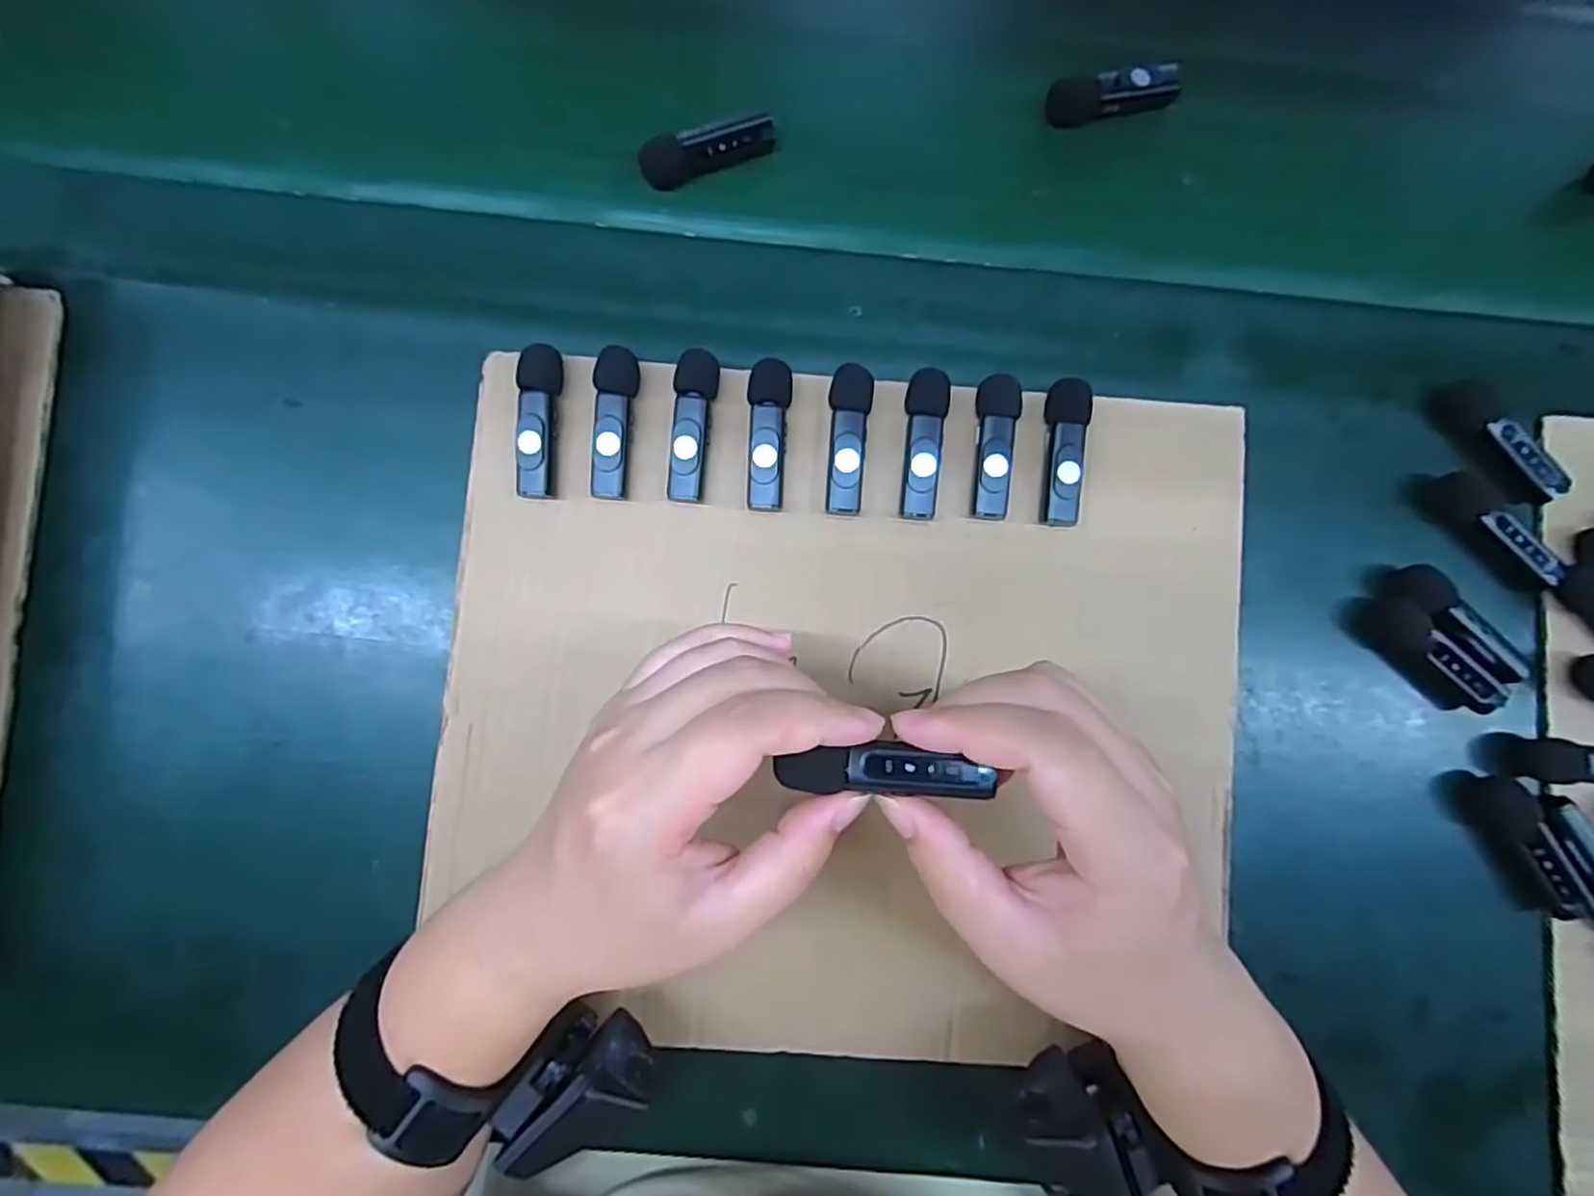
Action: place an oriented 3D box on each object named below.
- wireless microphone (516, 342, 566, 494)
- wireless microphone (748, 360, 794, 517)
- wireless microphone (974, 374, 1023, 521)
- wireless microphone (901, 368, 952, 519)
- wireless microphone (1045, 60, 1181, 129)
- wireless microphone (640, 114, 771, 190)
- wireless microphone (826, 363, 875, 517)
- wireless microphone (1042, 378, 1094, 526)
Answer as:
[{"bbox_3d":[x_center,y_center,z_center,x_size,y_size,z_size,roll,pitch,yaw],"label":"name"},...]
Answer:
[{"bbox_3d":[-0.113,-0.077,0.312,0.017,0.017,0.065,3,85,0],"label":"wireless microphone"},{"bbox_3d":[-0.013,-0.071,0.314,0.018,0.017,0.065,2,85,0],"label":"wireless microphone"},{"bbox_3d":[0.087,-0.067,0.314,0.018,0.012,0.061,6,85,0],"label":"wireless microphone"},{"bbox_3d":[0.057,-0.068,0.313,0.019,0.012,0.065,4,85,0],"label":"wireless microphone"},{"bbox_3d":[0.155,-0.246,0.348,0.065,0.022,0.017,-14,85,-1],"label":"wireless microphone"},{"bbox_3d":[-0.042,-0.211,0.336,0.064,0.019,0.016,-19,85,-2],"label":"wireless microphone"},{"bbox_3d":[0.023,-0.069,0.316,0.018,0.018,0.064,3,85,0],"label":"wireless microphone"},{"bbox_3d":[0.118,-0.064,0.316,0.019,0.016,0.063,8,85,1],"label":"wireless microphone"}]

